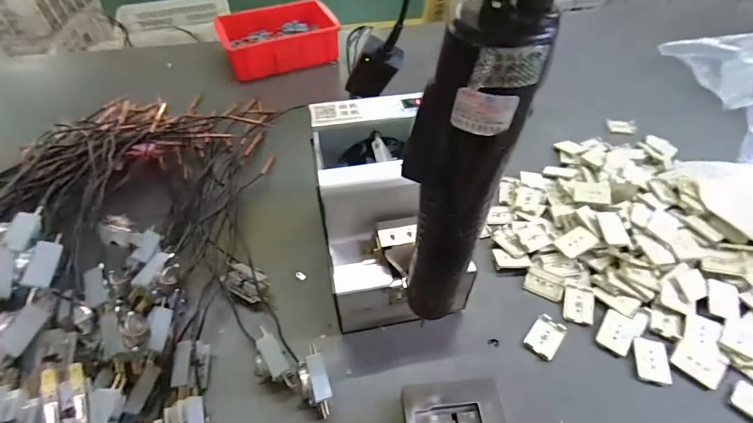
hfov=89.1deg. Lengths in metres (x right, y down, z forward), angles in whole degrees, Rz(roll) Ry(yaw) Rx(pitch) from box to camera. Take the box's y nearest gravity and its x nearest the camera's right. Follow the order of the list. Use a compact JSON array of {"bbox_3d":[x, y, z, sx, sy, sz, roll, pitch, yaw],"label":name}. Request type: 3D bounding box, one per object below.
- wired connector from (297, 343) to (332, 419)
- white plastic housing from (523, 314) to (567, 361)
[{"bbox_3d":[-0.052,0.144,0.322,0.023,0.017,0.057,-15,74,-10],"label":"wired connector"},{"bbox_3d":[0.163,0.121,0.370,0.028,0.008,0.040,32,57,23],"label":"white plastic housing"}]

